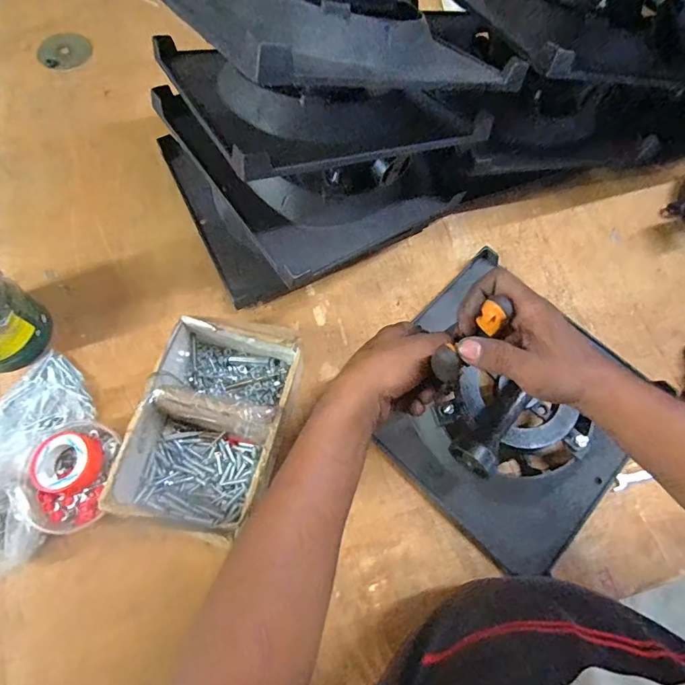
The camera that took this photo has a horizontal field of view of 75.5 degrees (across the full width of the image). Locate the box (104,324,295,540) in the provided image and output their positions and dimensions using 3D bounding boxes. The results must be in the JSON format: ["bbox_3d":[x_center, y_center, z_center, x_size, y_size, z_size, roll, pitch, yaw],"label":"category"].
[{"bbox_3d":[-0.147,0.087,0.498,0.161,0.092,0.222,13,69,3],"label":"box"}]

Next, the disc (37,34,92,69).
[{"bbox_3d":[-0.471,-0.494,0.750,0.086,0.007,0.081,1,69,-2],"label":"disc"}]

